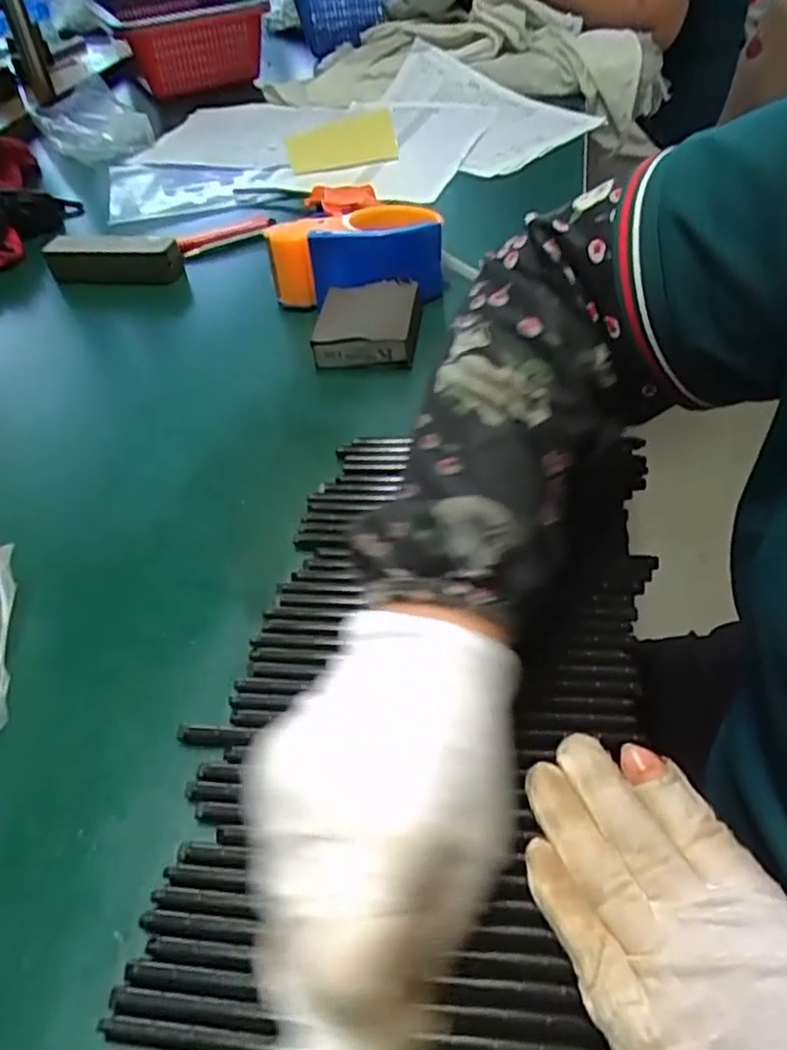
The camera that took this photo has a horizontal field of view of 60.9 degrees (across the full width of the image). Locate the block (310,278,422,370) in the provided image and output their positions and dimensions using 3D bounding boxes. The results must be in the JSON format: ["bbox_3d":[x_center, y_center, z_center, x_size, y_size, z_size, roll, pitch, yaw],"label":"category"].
[{"bbox_3d":[-0.017,-0.149,0.496,0.070,0.027,0.082,3,47,9],"label":"block"}]

